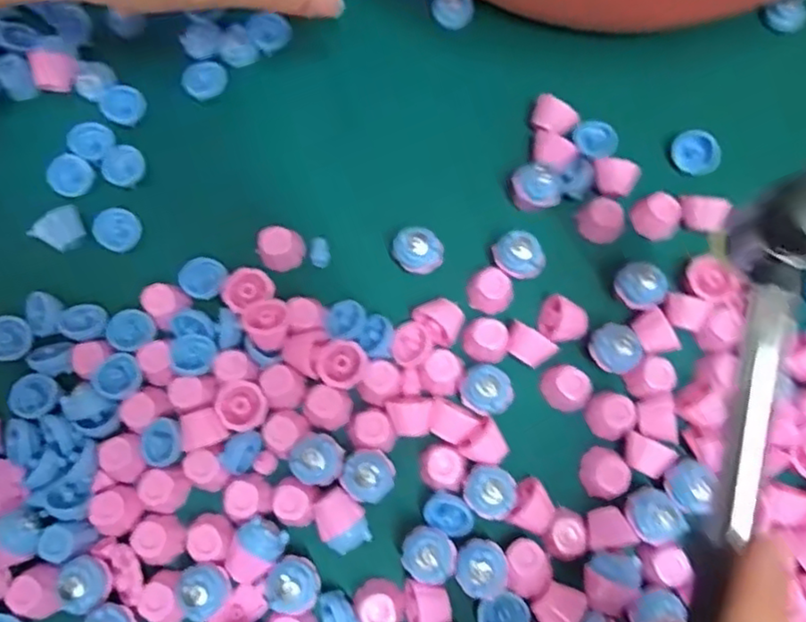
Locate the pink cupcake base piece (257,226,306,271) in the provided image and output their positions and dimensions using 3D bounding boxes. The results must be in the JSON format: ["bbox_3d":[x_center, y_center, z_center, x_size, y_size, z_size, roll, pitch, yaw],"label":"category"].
[{"bbox_3d":[-0.055,-0.028,0.295,0.020,0.018,0.015,-20,76,-5],"label":"pink cupcake base piece"}]

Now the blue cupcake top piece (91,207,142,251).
[{"bbox_3d":[-0.131,-0.037,0.296,0.017,0.008,0.019,42,79,11],"label":"blue cupcake top piece"}]

